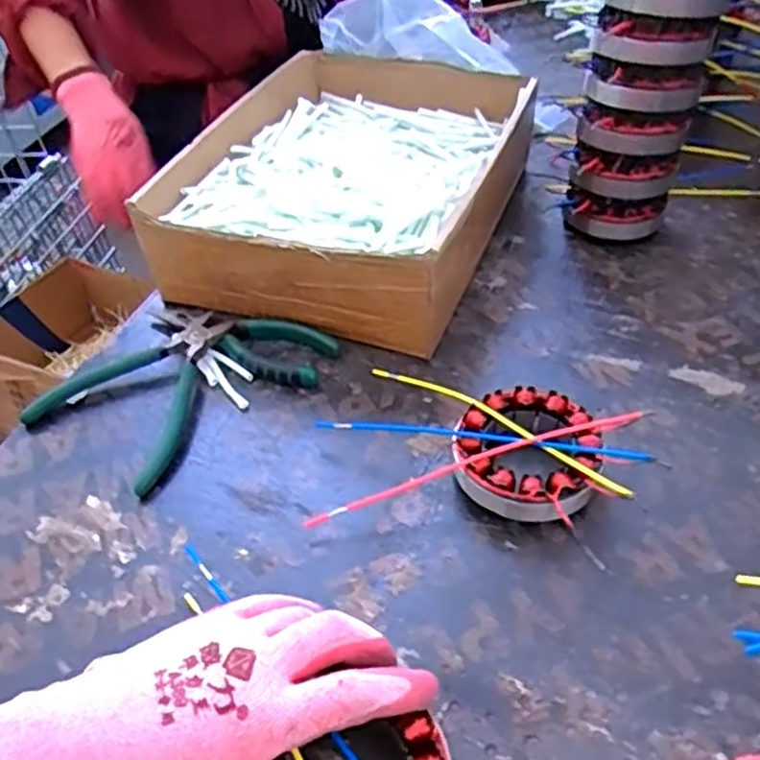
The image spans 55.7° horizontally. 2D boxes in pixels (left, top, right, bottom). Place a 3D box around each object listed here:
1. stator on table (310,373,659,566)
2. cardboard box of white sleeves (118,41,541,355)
[{"bbox_3d":[0.056,0.043,0.439,0.191,0.036,0.135,10,45,15],"label":"stator on table"},{"bbox_3d":[-0.013,-0.175,0.629,0.243,0.096,0.341,11,46,17],"label":"cardboard box of white sleeves"}]

